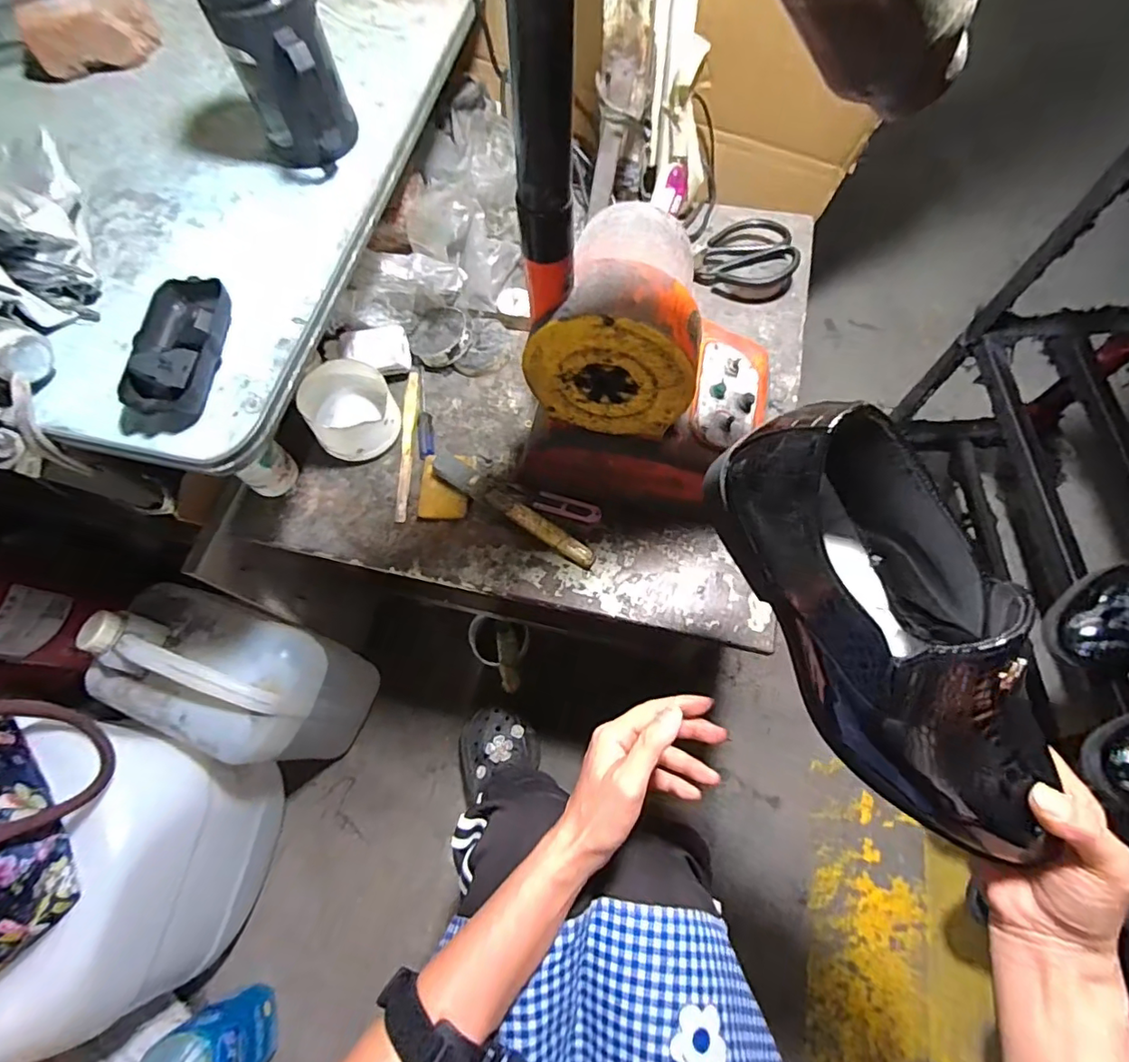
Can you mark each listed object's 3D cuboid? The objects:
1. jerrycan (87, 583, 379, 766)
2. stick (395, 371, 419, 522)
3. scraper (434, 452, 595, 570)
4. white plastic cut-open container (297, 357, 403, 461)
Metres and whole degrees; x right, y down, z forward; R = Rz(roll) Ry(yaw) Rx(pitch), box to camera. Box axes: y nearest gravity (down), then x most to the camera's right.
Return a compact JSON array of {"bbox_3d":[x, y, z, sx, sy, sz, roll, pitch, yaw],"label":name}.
[{"bbox_3d":[-0.415,0.196,0.729,0.233,0.314,0.160,21,71,10],"label":"jerrycan"},{"bbox_3d":[-0.170,-0.095,0.593,0.013,0.007,0.178,-1,69,1],"label":"stick"},{"bbox_3d":[-0.052,-0.026,0.551,0.194,0.025,0.033,31,73,13],"label":"scraper"},{"bbox_3d":[-0.225,-0.127,0.579,0.086,0.058,0.093,-1,69,2],"label":"white plastic cut-open container"}]

